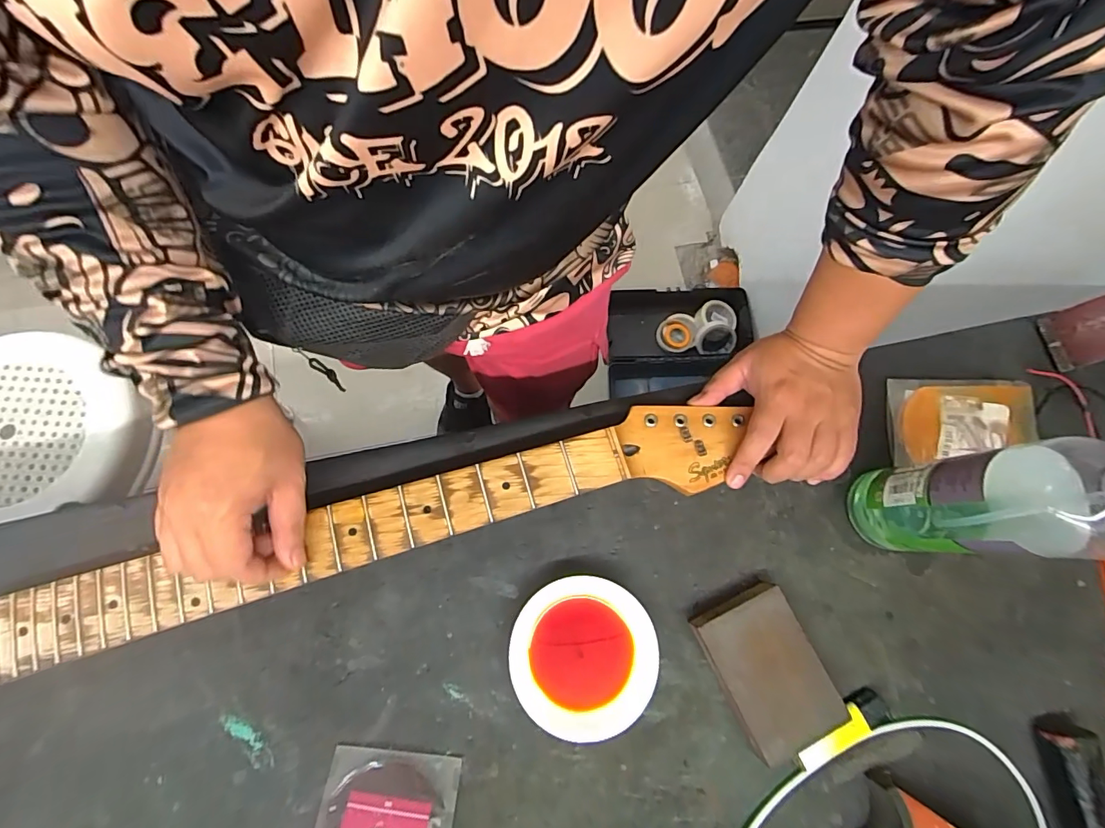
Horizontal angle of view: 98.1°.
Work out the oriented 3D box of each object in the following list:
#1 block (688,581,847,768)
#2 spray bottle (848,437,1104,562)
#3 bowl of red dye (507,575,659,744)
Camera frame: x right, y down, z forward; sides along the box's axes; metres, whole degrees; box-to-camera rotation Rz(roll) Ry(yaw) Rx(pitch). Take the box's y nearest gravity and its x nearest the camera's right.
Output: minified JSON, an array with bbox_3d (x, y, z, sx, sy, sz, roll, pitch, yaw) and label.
[{"bbox_3d":[0.156,0.187,0.351,0.069,0.027,0.102,-24,76,-8],"label":"block"},{"bbox_3d":[0.280,0.065,0.279,0.069,0.236,0.096,-3,74,-2],"label":"spray bottle"},{"bbox_3d":[0.021,0.176,0.351,0.099,0.027,0.103,0,74,-1],"label":"bowl of red dye"}]

